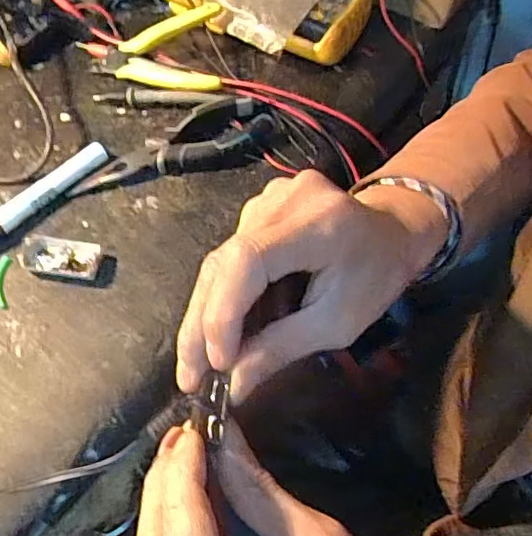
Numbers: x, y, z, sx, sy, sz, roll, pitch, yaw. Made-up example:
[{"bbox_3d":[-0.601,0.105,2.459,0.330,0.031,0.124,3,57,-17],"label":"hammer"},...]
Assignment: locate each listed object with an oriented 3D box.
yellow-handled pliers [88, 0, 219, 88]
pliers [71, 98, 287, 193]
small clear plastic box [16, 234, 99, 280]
[{"bbox_3d":[-0.094,-0.180,0.478,0.113,0.040,0.081,0,55,-4],"label":"yellow-handled pliers"},{"bbox_3d":[-0.065,-0.098,0.438,0.163,0.022,0.052,-13,57,-13],"label":"pliers"},{"bbox_3d":[-0.135,-0.007,0.376,0.051,0.010,0.026,7,55,1],"label":"small clear plastic box"}]

